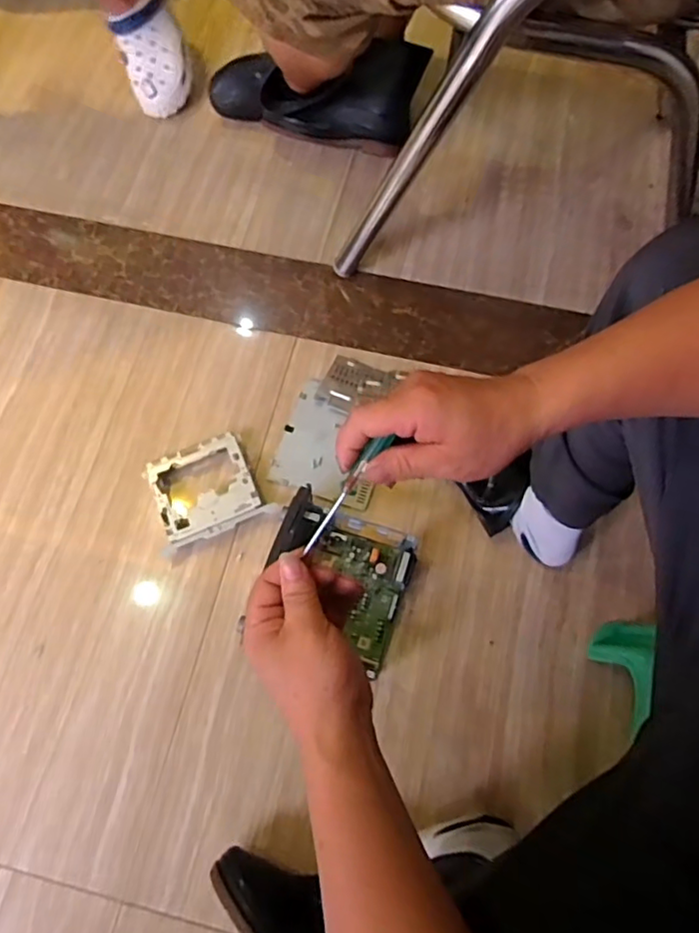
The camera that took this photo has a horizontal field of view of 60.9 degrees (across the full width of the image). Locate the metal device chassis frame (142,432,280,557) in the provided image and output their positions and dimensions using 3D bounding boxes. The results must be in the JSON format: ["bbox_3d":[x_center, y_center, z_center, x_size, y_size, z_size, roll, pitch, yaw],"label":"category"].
[{"bbox_3d":[-0.203,0.035,0.870,0.158,0.038,0.142,-22,72,-6],"label":"metal device chassis frame"}]

